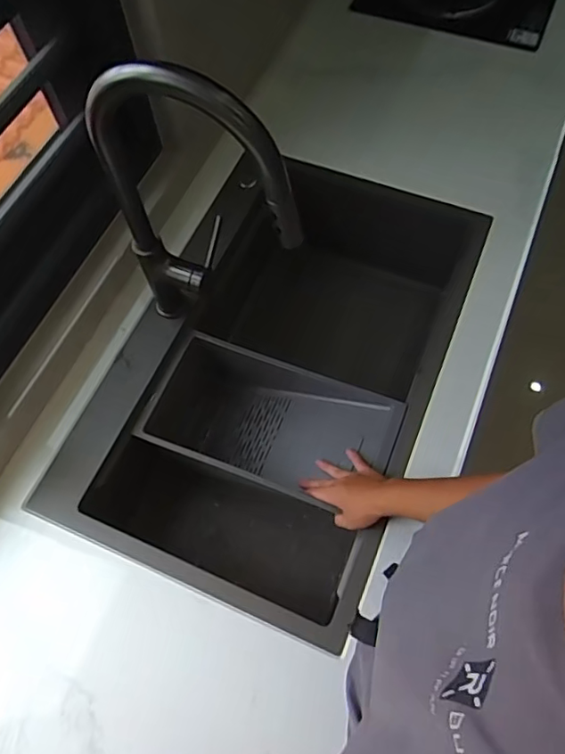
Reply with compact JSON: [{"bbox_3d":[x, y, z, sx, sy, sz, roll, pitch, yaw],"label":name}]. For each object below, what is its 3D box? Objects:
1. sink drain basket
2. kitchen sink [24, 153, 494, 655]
[{"bbox_3d":[-0.011,0.089,0.907,0.359,0.140,0.199,20,67,11],"label":"sink drain basket"},{"bbox_3d":[-0.003,0.001,0.993,0.462,0.267,0.749,18,67,10],"label":"kitchen sink"}]

